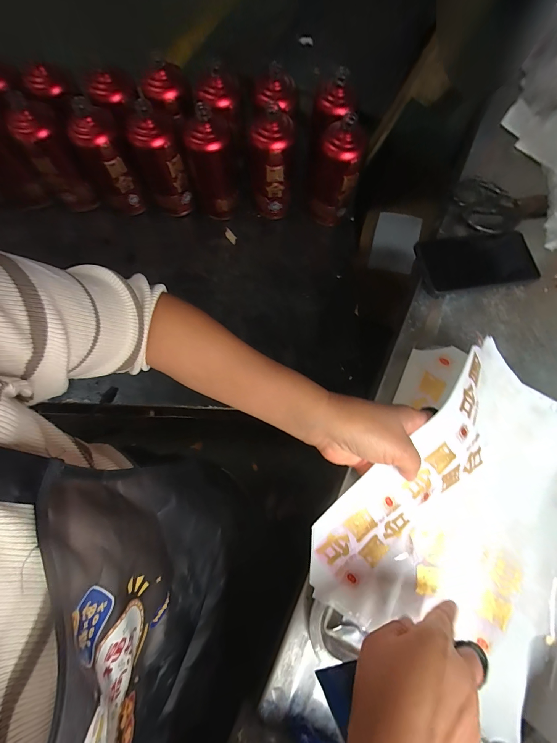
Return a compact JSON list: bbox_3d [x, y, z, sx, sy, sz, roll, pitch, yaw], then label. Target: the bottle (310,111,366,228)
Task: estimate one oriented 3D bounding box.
[{"bbox_3d":[0.103,-0.349,0.547,0.080,0.165,0.064,9,70,7],"label":"bottle"}]

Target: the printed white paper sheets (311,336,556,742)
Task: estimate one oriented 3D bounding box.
[{"bbox_3d":[0.208,0.141,0.293,0.280,0.088,0.311,32,76,7],"label":"printed white paper sheets"}]

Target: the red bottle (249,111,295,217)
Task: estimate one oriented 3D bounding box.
[{"bbox_3d":[-0.009,-0.370,0.554,0.075,0.162,0.075,3,69,4],"label":"red bottle"}]

